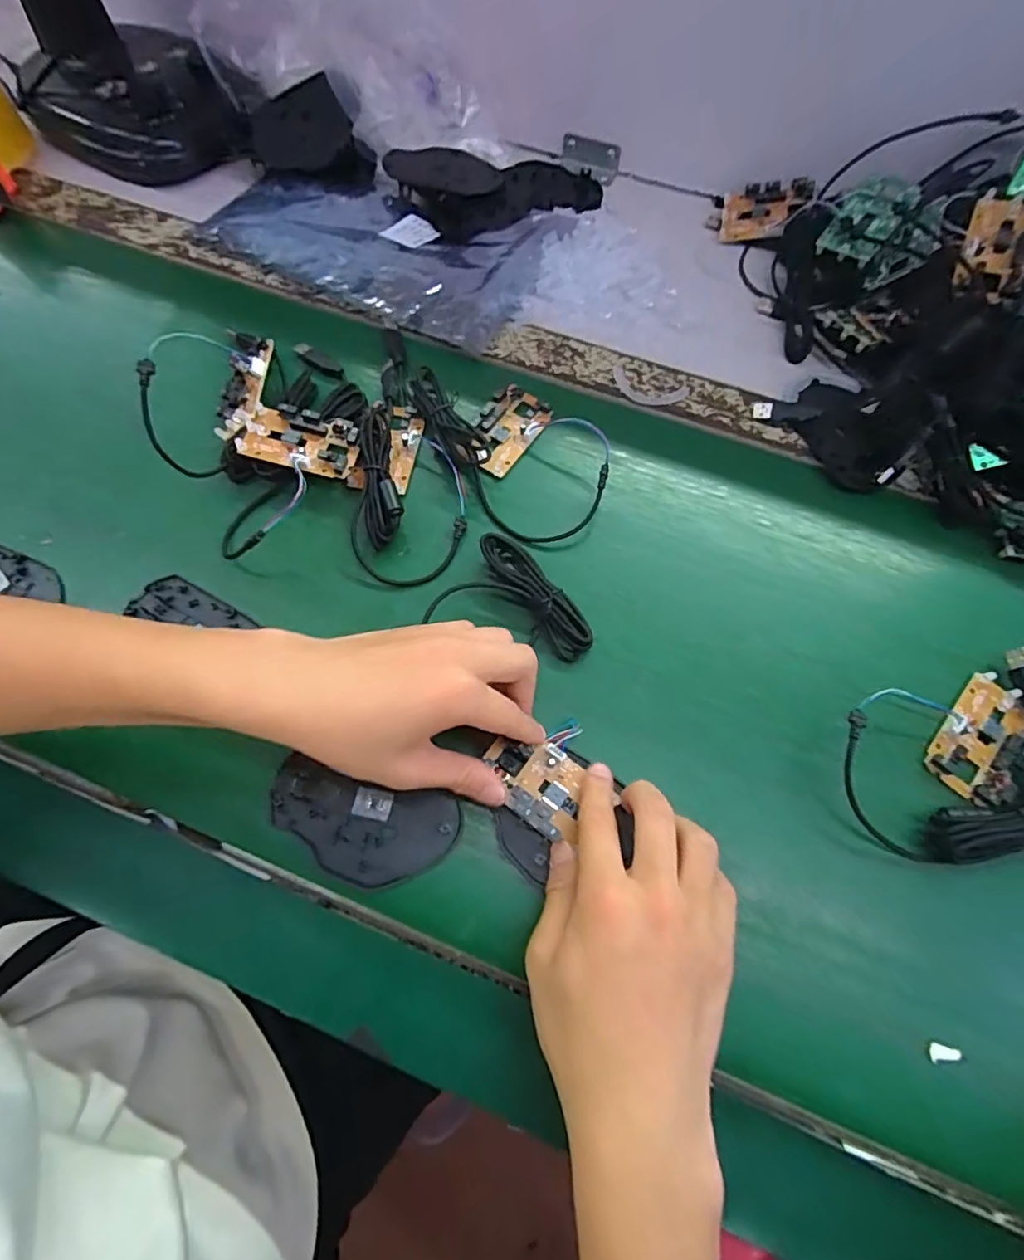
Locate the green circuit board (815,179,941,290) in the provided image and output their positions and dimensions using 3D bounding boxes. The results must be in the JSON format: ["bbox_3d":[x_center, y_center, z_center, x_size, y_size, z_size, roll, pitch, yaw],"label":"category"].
[{"bbox_3d":[0.291,-0.318,0.436,0.075,0.029,0.087,20,70,7],"label":"green circuit board"}]

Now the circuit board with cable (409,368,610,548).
[{"bbox_3d":[0.001,-0.145,0.407,0.097,0.030,0.175,-33,72,-13],"label":"circuit board with cable"}]

